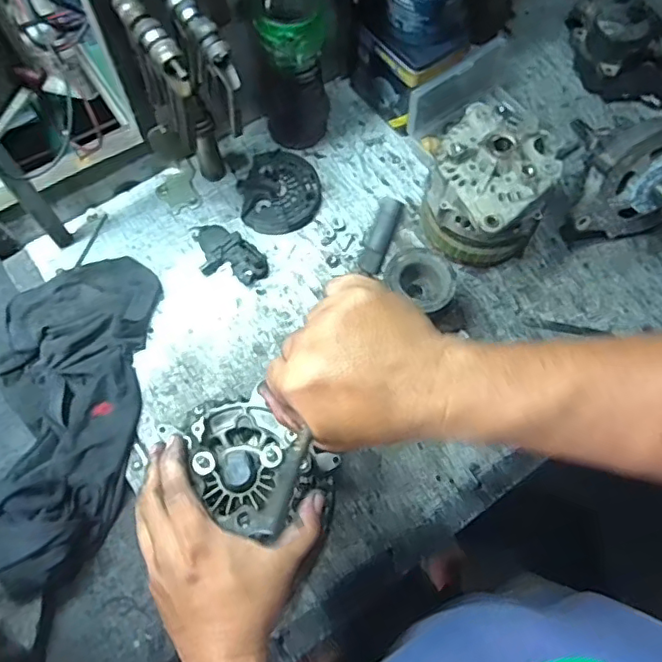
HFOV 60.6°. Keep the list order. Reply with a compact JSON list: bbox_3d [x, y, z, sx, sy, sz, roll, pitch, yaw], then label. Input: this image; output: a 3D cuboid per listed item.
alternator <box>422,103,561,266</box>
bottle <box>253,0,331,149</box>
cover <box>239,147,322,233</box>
[{"bbox_3d":[0.185,-0.157,0.675,0.141,0.145,0.160,23,70,6],"label":"alternator"},{"bbox_3d":[-0.040,-0.333,0.661,0.082,0.265,0.092,4,69,-1],"label":"bottle"},{"bbox_3d":[-0.066,-0.186,0.740,0.104,0.020,0.119,-9,70,-6],"label":"cover"}]

